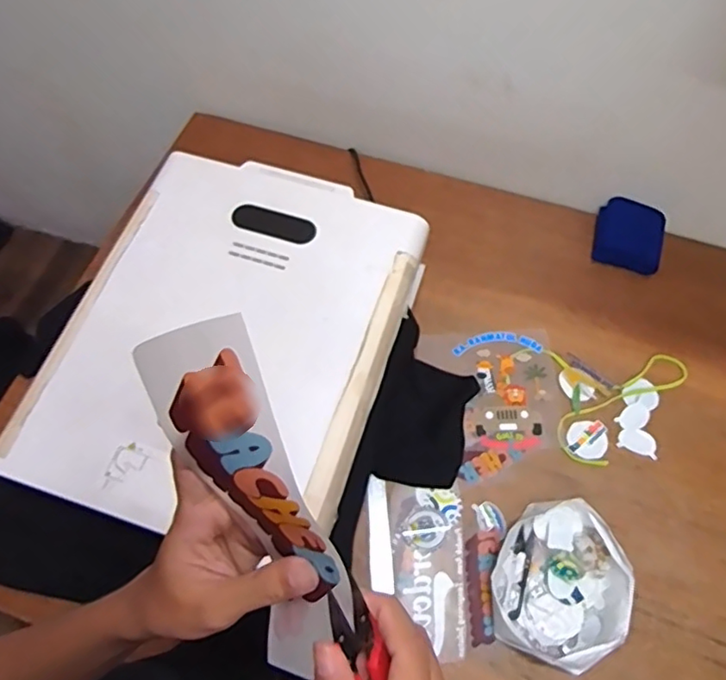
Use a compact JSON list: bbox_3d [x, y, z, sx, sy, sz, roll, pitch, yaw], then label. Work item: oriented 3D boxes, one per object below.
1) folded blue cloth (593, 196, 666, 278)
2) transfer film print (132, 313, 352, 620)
[{"bbox_3d":[0.460,-0.181,0.993,0.112,0.038,0.118,17,65,8],"label":"folded blue cloth"},{"bbox_3d":[-0.053,0.061,0.271,0.055,0.148,0.020,-13,19,21],"label":"transfer film print"}]

